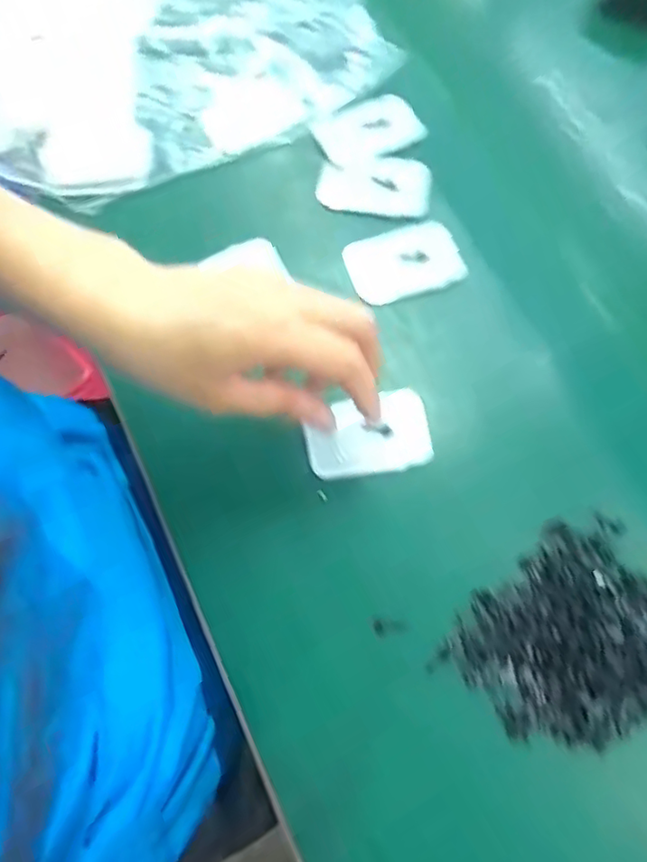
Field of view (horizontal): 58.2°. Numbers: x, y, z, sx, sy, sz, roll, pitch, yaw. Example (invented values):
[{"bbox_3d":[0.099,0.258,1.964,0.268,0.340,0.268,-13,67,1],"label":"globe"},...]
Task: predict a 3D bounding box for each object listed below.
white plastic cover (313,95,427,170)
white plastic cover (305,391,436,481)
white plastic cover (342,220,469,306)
[{"bbox_3d":[0.032,-0.211,0.405,0.068,0.007,0.044,-19,73,-7],"label":"white plastic cover"},{"bbox_3d":[0.025,0.002,0.335,0.071,0.009,0.046,-13,72,-5],"label":"white plastic cover"},{"bbox_3d":[0.053,-0.109,0.376,0.072,0.006,0.049,-19,73,-7],"label":"white plastic cover"}]

